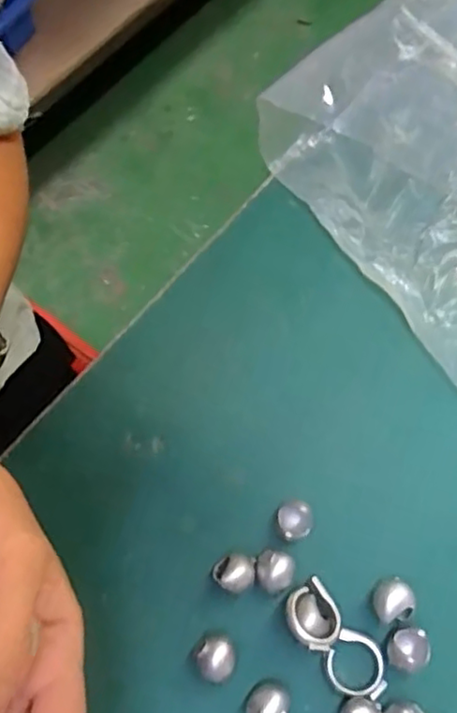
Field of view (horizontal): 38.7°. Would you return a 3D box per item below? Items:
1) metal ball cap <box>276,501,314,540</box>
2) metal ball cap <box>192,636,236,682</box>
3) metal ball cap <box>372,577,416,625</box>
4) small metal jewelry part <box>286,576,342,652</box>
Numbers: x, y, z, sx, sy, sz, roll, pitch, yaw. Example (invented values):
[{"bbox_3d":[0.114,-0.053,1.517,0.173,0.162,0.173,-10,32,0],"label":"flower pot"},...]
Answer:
[{"bbox_3d":[0.028,0.067,0.265,0.015,0.010,0.014,0,74,0],"label":"metal ball cap"},{"bbox_3d":[-0.006,0.118,0.255,0.016,0.012,0.016,0,74,0],"label":"metal ball cap"},{"bbox_3d":[0.065,0.096,0.257,0.015,0.010,0.016,0,74,0],"label":"metal ball cap"},{"bbox_3d":[0.033,0.102,0.255,0.021,0.014,0.022,-36,77,-9],"label":"small metal jewelry part"}]

